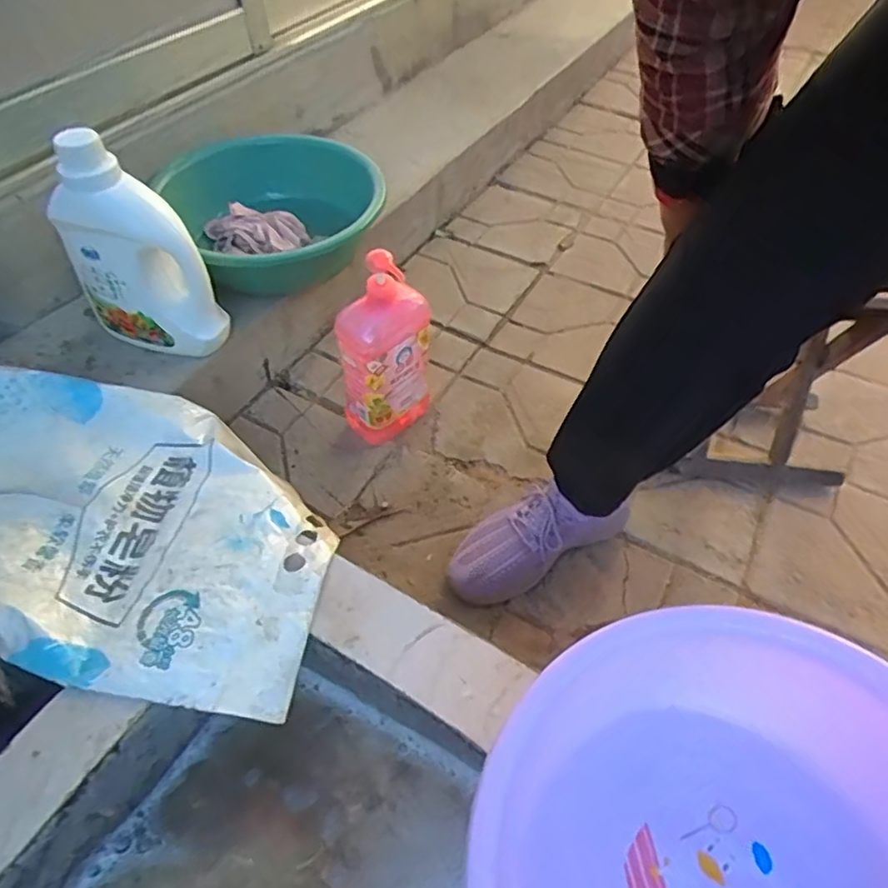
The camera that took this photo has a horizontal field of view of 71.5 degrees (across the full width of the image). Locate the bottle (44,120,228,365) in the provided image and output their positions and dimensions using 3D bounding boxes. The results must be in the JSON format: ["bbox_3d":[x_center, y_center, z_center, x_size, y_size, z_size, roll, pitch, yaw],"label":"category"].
[{"bbox_3d":[-0.366,-0.230,0.732,0.150,0.246,0.072,9,50,10],"label":"bottle"}]

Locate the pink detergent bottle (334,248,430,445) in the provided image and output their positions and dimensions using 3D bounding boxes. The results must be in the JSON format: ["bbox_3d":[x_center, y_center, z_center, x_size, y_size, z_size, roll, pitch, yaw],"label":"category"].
[{"bbox_3d":[-0.075,-0.120,0.807,0.065,0.277,0.109,37,58,26],"label":"pink detergent bottle"}]

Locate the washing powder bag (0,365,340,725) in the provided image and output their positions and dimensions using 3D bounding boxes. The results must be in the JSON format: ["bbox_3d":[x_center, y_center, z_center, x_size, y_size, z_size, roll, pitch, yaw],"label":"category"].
[{"bbox_3d":[-0.355,0.068,0.654,0.510,0.065,0.338,9,50,10],"label":"washing powder bag"}]

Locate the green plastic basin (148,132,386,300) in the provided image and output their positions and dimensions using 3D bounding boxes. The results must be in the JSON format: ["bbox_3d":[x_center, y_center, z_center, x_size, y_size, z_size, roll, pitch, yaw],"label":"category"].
[{"bbox_3d":[-0.258,-0.348,0.934,0.272,0.106,0.290,-28,54,-20],"label":"green plastic basin"}]

